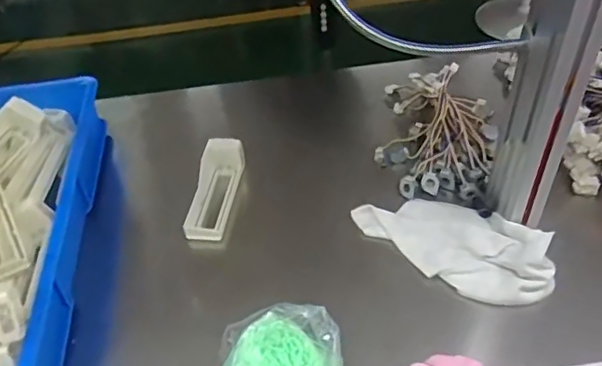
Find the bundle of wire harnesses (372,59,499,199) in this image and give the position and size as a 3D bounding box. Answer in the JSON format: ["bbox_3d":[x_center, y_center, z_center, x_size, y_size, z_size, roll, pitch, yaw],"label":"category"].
[{"bbox_3d":[0.205,-0.084,0.874,0.172,0.086,0.242,10,47,13],"label":"bundle of wire harnesses"}]

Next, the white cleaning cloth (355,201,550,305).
[{"bbox_3d":[0.198,0.075,0.751,0.255,0.025,0.117,23,64,32],"label":"white cleaning cloth"}]

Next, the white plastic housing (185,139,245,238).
[{"bbox_3d":[-0.125,0.010,0.832,0.061,0.054,0.166,5,46,8],"label":"white plastic housing"}]

